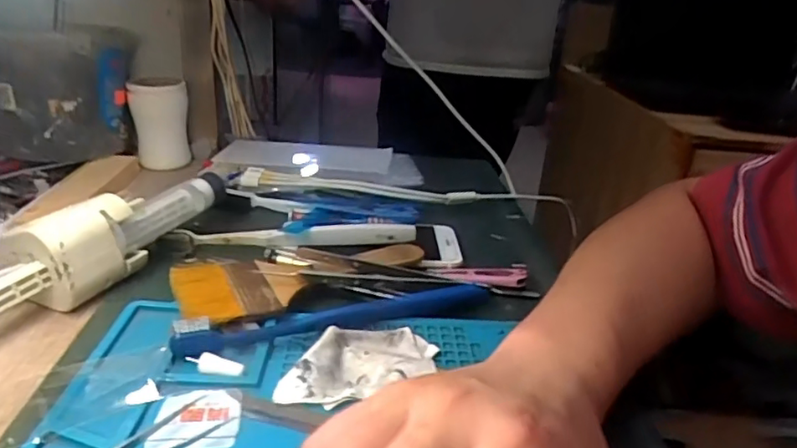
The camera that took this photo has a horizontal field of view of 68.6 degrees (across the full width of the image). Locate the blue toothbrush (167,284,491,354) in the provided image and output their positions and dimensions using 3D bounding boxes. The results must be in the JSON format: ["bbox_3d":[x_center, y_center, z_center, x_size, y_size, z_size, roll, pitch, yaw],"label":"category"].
[{"bbox_3d":[-0.031,0.050,0.343,0.191,0.012,0.020,-7,27,-24],"label":"blue toothbrush"}]

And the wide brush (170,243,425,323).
[{"bbox_3d":[-0.059,0.027,0.378,0.161,0.018,0.062,-11,29,-30],"label":"wide brush"}]

